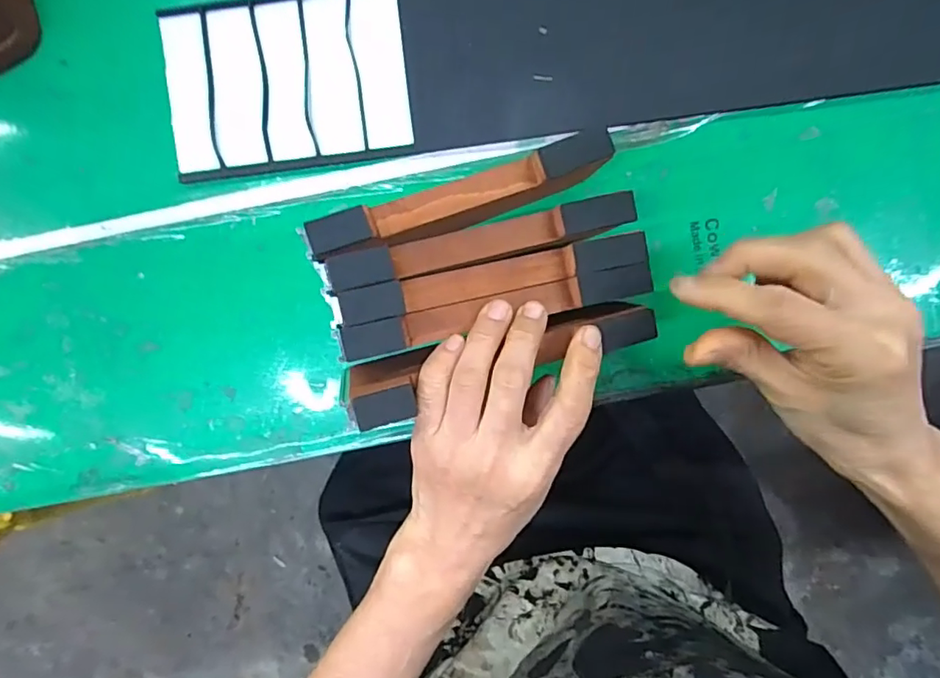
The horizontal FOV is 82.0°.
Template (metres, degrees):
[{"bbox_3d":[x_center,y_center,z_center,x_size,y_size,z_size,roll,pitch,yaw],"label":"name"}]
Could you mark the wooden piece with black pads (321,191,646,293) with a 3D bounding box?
[{"bbox_3d":[0.007,-0.046,0.257,0.144,0.021,0.019,-15,92,-10],"label":"wooden piece with black pads"}]

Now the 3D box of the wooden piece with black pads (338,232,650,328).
[{"bbox_3d":[0.012,-0.029,0.257,0.145,0.018,0.016,-13,92,-10],"label":"wooden piece with black pads"}]

